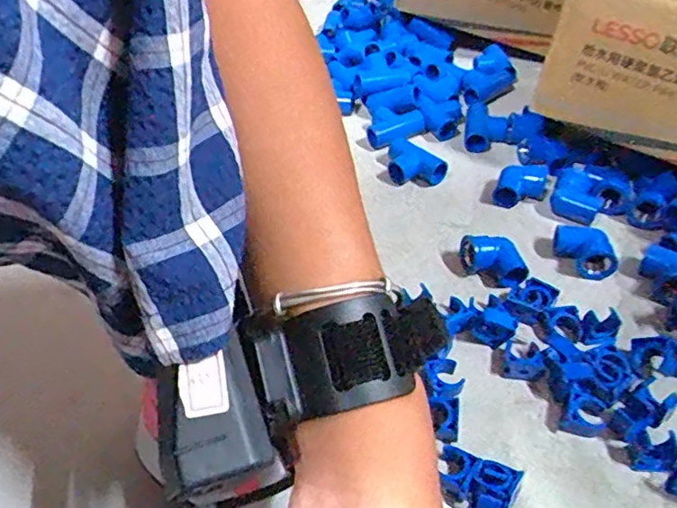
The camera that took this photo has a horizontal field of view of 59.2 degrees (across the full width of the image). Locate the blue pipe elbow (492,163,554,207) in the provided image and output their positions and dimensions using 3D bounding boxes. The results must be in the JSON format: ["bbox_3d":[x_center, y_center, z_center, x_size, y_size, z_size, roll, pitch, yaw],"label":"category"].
[{"bbox_3d":[0.180,-0.064,0.584,0.050,0.026,0.052,15,47,17],"label":"blue pipe elbow"}]

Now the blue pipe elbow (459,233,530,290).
[{"bbox_3d":[0.133,0.007,0.513,0.051,0.029,0.037,0,45,3],"label":"blue pipe elbow"}]

